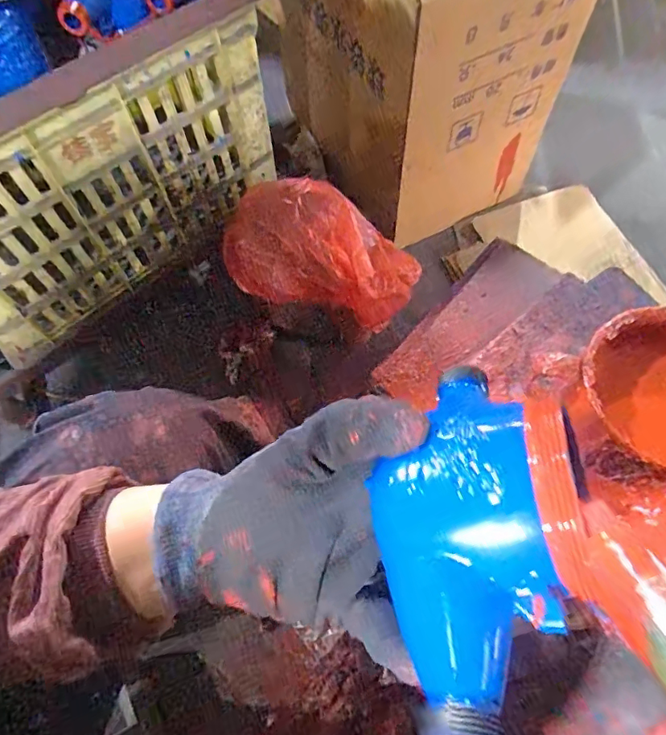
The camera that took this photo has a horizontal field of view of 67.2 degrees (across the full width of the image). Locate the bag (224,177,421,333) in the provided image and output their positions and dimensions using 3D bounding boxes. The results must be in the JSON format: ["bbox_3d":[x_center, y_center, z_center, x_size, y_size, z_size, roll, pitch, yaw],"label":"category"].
[{"bbox_3d":[-0.017,-0.156,0.659,0.256,0.122,0.141,12,67,7],"label":"bag"}]

